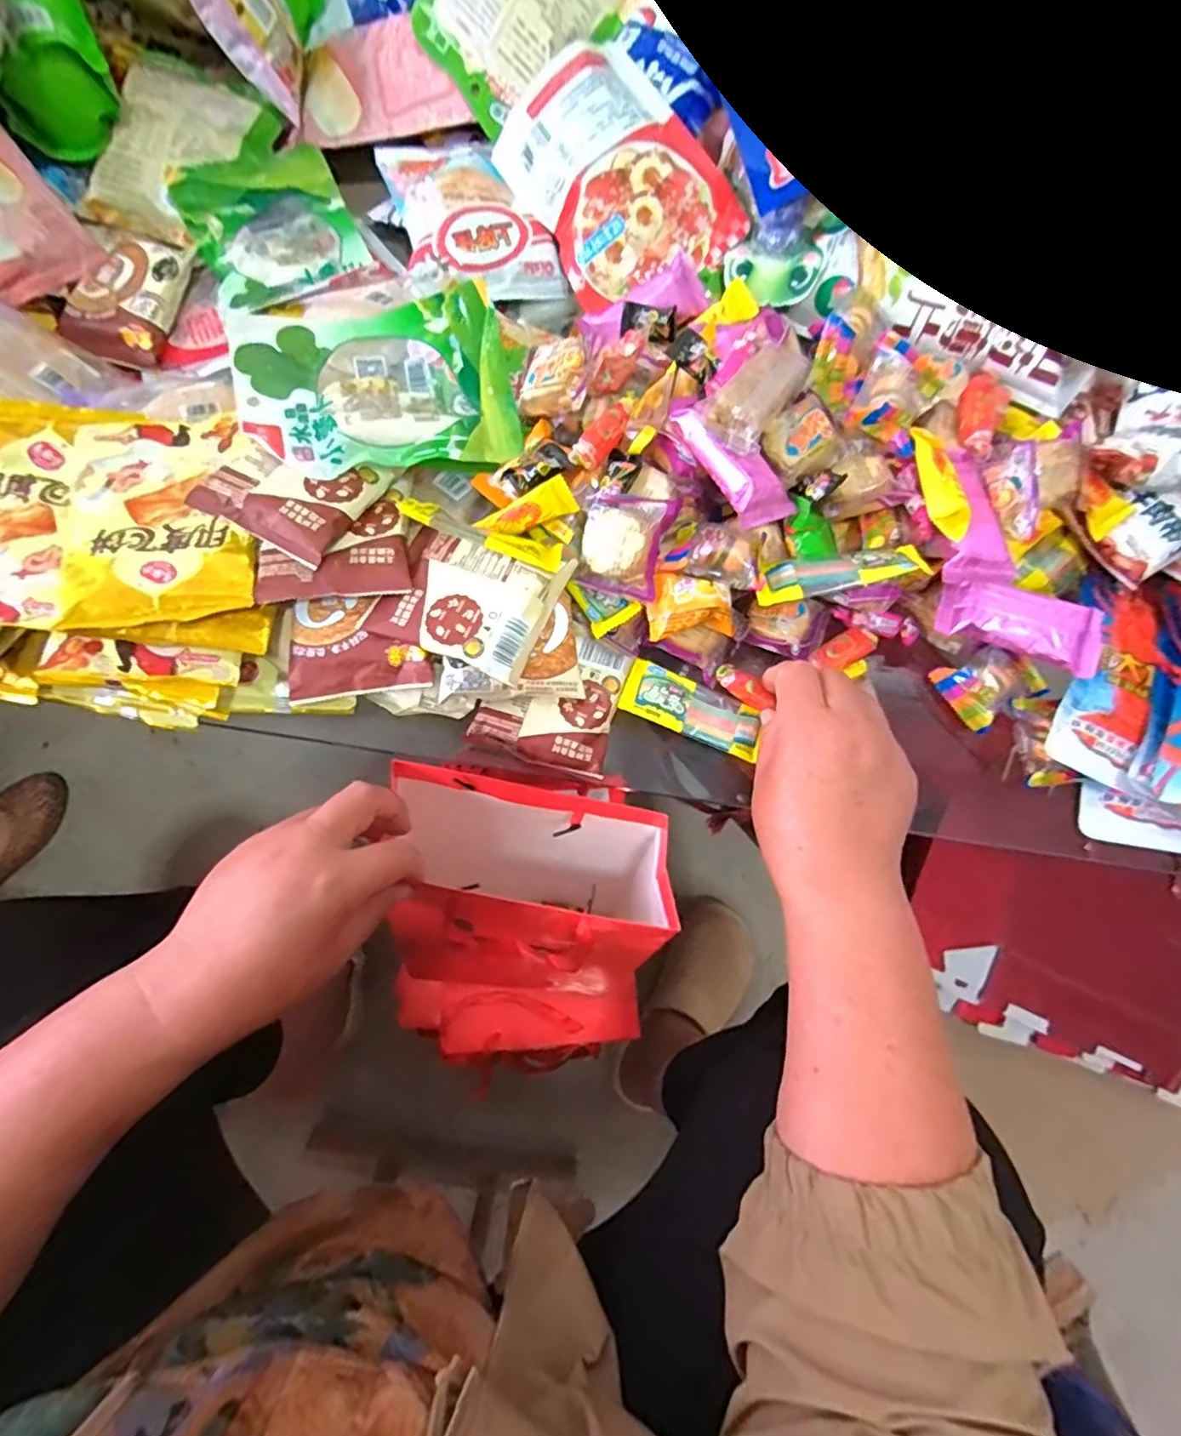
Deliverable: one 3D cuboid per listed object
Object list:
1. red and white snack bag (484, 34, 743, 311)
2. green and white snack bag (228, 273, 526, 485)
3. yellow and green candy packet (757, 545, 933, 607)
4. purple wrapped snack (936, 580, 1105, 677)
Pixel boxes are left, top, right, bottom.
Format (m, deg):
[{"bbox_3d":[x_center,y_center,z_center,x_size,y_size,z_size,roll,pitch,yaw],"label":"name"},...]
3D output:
[{"bbox_3d":[0.017,-0.383,0.416,0.120,0.031,0.168,-36,99,6],"label":"red and white snack bag"},{"bbox_3d":[-0.131,-0.211,0.369,0.166,0.028,0.118,-11,75,-4],"label":"green and white snack bag"},{"bbox_3d":[0.152,-0.086,0.354,0.100,0.017,0.032,-13,60,8],"label":"yellow and green candy packet"},{"bbox_3d":[0.271,-0.060,0.367,0.094,0.015,0.038,20,75,4],"label":"purple wrapped snack"}]

